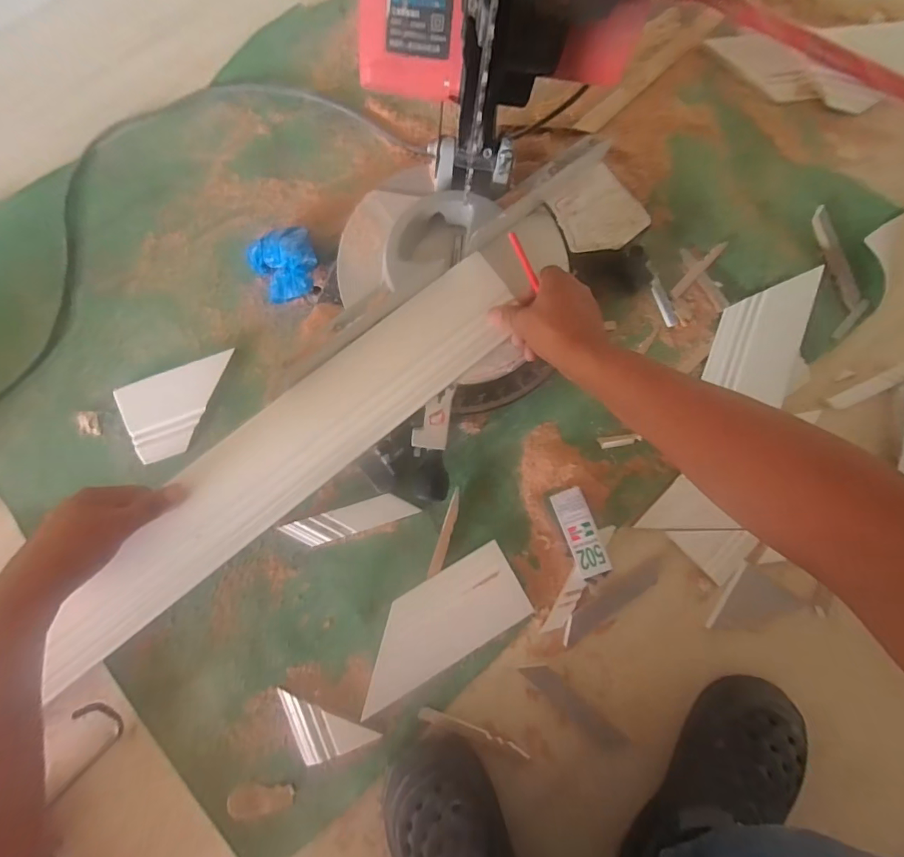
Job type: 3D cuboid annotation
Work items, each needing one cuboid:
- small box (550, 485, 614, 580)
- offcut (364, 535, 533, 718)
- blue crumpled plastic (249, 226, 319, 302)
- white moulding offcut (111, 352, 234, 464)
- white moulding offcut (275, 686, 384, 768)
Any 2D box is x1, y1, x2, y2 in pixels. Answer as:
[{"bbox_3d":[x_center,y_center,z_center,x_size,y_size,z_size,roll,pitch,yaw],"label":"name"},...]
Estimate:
[{"bbox_3d":[0.155,0.125,0.547,0.036,0.032,0.103,-20,85,-5],"label":"small box"},{"bbox_3d":[-0.019,0.234,0.534,0.217,0.012,0.098,-30,86,-5],"label":"offcut"},{"bbox_3d":[-0.202,-0.196,0.549,0.078,0.053,0.083,0,84,-3],"label":"blue crumpled plastic"},{"bbox_3d":[-0.325,-0.025,0.547,0.136,0.018,0.094,-21,86,-5],"label":"white moulding offcut"},{"bbox_3d":[-0.152,0.354,0.516,0.121,0.005,0.056,24,83,0],"label":"white moulding offcut"}]

